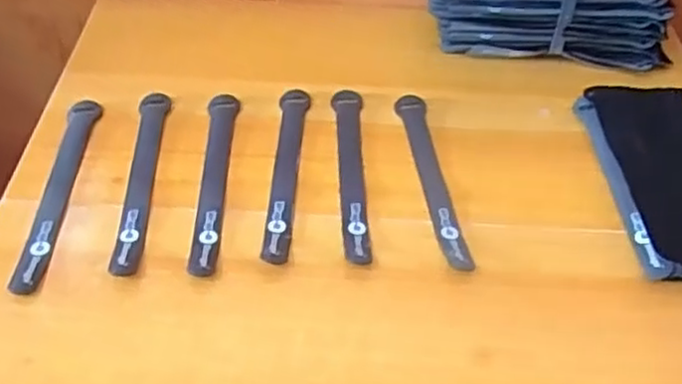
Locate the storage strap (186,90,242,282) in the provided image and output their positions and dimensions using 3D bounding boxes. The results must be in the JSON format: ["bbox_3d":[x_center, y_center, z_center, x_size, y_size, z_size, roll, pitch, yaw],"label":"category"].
[{"bbox_3d":[-0.099,-0.014,0.552,0.022,0.008,0.192,0,47,-3],"label":"storage strap"}]

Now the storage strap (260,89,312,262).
[{"bbox_3d":[-0.042,-0.022,0.561,0.023,0.010,0.195,2,47,-1],"label":"storage strap"}]

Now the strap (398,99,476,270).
[{"bbox_3d":[0.072,-0.016,0.564,0.024,0.009,0.195,-3,47,-6],"label":"strap"}]

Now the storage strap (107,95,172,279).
[{"bbox_3d":[-0.156,-0.016,0.550,0.020,0.010,0.198,-1,47,-4],"label":"storage strap"}]

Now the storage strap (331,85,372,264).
[{"bbox_3d":[0.008,-0.021,0.566,0.023,0.006,0.192,1,47,-3],"label":"storage strap"}]

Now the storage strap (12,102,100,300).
[{"bbox_3d":[-0.213,-0.006,0.537,0.023,0.004,0.198,0,47,-3],"label":"storage strap"}]

